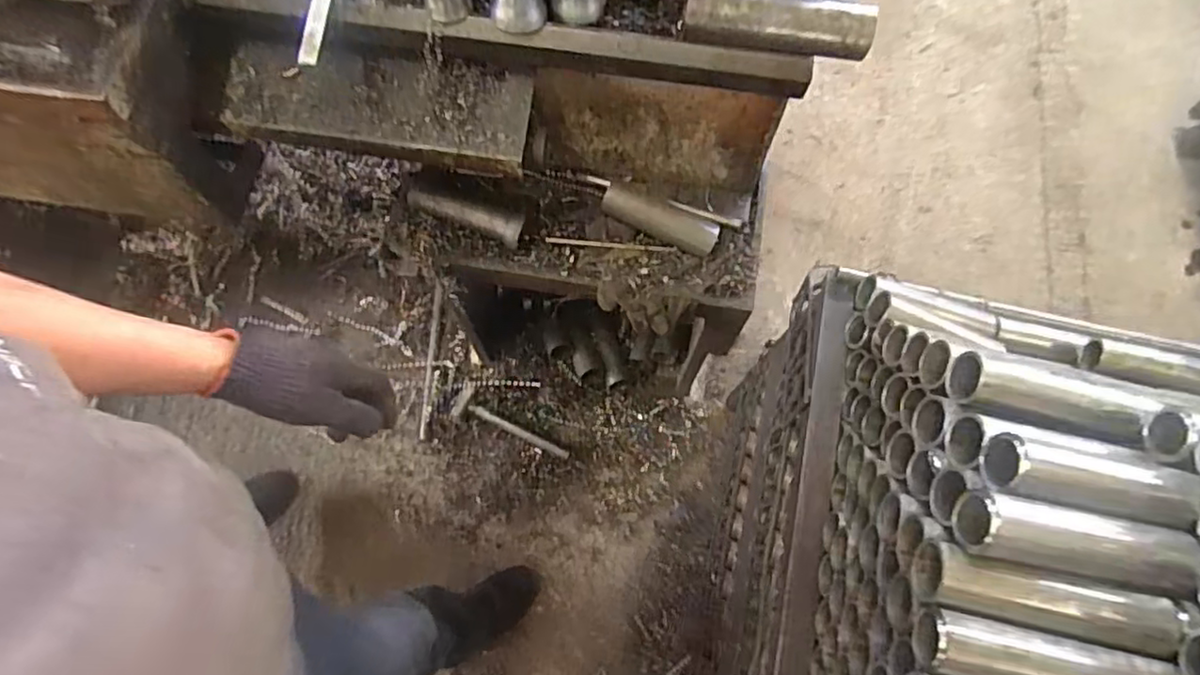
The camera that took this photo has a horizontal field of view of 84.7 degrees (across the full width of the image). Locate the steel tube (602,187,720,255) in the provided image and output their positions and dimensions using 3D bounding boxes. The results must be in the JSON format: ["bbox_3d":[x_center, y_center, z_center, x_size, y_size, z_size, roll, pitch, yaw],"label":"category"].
[{"bbox_3d":[0.088,-0.170,0.951,0.169,0.052,0.048,20,71,6],"label":"steel tube"}]

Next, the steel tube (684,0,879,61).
[{"bbox_3d":[0.177,-0.313,0.654,0.185,0.043,0.040,9,70,3],"label":"steel tube"}]

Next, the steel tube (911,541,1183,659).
[{"bbox_3d":[0.319,0.189,0.471,0.171,0.038,0.043,14,71,4],"label":"steel tube"}]

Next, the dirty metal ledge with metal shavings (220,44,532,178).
[{"bbox_3d":[-0.250,-0.263,0.746,0.337,0.033,0.111,8,95,1],"label":"dirty metal ledge with metal shavings"}]

